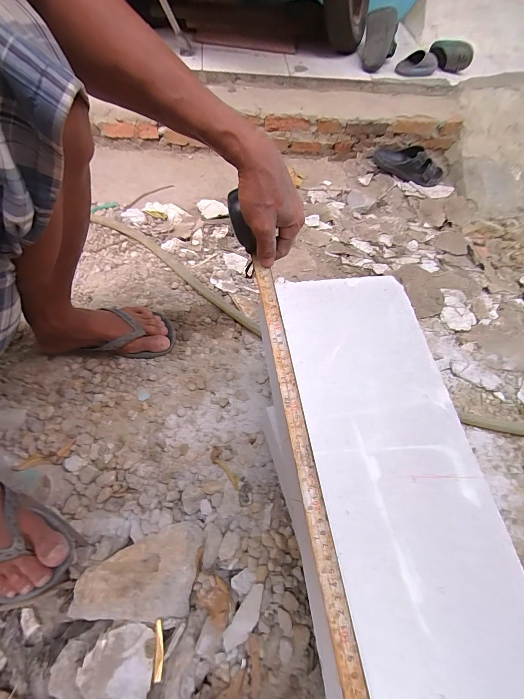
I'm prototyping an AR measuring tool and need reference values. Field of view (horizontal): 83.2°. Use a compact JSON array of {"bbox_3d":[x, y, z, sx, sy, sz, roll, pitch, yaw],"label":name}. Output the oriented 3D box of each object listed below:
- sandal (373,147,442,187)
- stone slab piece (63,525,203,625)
[{"bbox_3d":[0.541,-0.682,1.095,0.257,0.086,0.101,20,58,9],"label":"sandal"},{"bbox_3d":[-0.167,0.312,0.412,0.159,0.035,0.106,-2,58,-6],"label":"stone slab piece"}]

